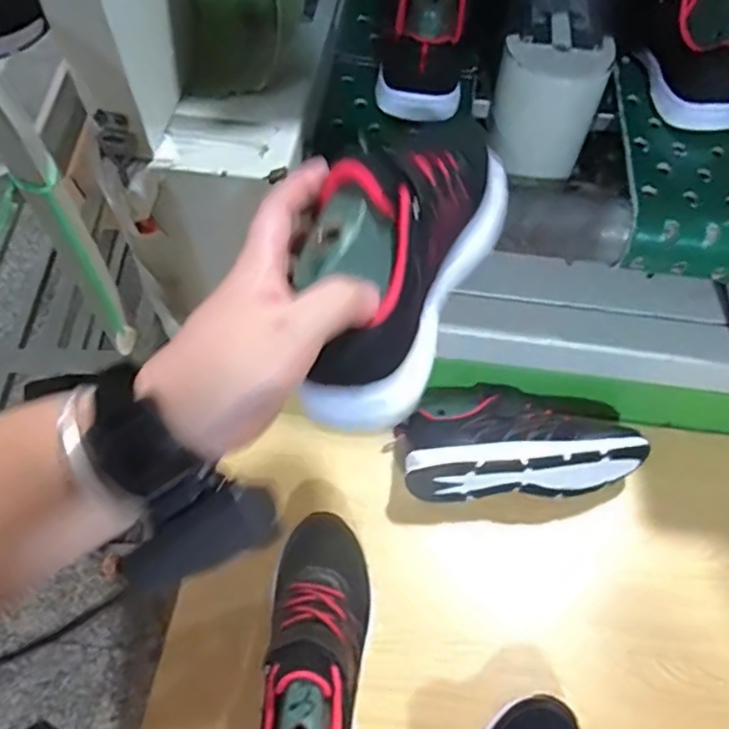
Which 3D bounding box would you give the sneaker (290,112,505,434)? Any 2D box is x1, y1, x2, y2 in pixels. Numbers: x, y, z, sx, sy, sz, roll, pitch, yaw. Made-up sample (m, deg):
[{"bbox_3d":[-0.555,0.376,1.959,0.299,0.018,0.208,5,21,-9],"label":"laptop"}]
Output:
[{"bbox_3d":[0.023,-0.073,0.372,0.082,0.088,0.226,22,60,10],"label":"sneaker"}]

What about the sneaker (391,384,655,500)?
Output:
[{"bbox_3d":[0.152,0.069,0.647,0.225,0.095,0.112,-3,58,-5],"label":"sneaker"}]

